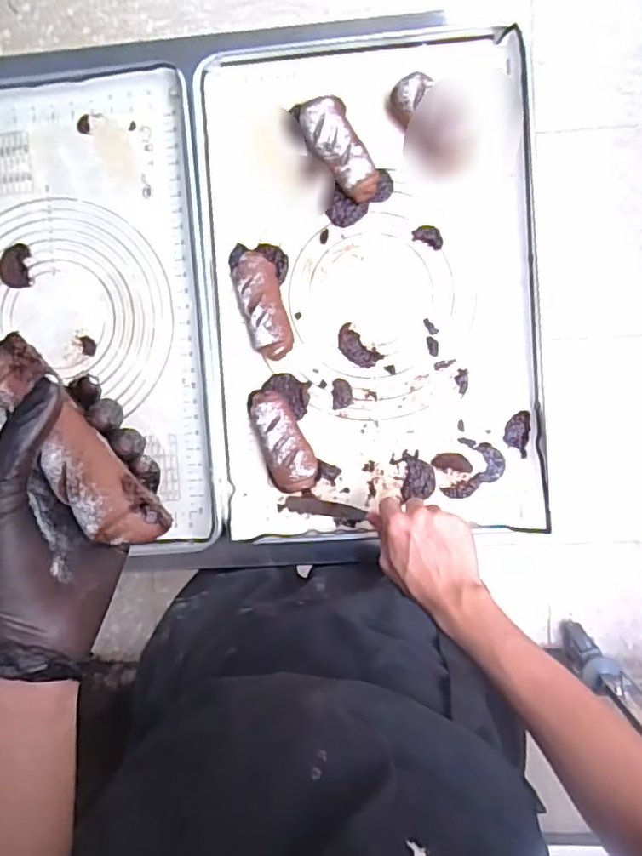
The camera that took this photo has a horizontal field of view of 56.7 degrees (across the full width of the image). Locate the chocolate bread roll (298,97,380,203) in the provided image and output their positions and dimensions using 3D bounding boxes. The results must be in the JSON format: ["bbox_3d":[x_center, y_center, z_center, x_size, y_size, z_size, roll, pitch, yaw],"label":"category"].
[{"bbox_3d":[0.021,-0.330,0.709,0.059,0.035,0.125,-24,91,4],"label":"chocolate bread roll"}]

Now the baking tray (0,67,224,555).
[{"bbox_3d":[-0.338,-0.142,0.755,0.392,0.030,0.579,-4,92,4],"label":"baking tray"}]

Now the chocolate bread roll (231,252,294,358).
[{"bbox_3d":[-0.070,-0.148,0.723,0.052,0.035,0.127,-18,91,4],"label":"chocolate bread roll"}]

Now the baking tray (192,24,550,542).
[{"bbox_3d":[0.059,-0.166,0.722,0.399,0.039,0.604,-3,92,4],"label":"baking tray"}]

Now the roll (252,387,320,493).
[{"bbox_3d":[-0.046,0.015,0.731,0.053,0.035,0.127,-23,91,4],"label":"roll"}]

